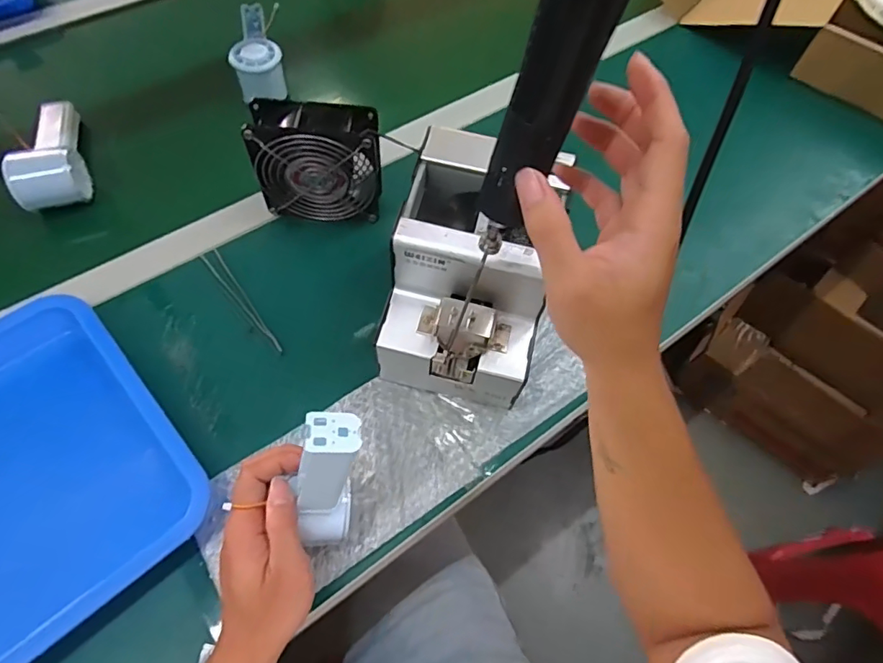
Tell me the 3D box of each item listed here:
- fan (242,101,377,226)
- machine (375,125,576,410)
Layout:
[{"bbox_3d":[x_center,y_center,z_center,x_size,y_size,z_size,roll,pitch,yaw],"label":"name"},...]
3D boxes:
[{"bbox_3d":[-0.120,-0.163,0.520,0.118,0.117,0.047,3,62,-2],"label":"fan"},{"bbox_3d":[0.024,-0.041,0.449,0.122,0.149,0.165,13,62,3],"label":"machine"}]

